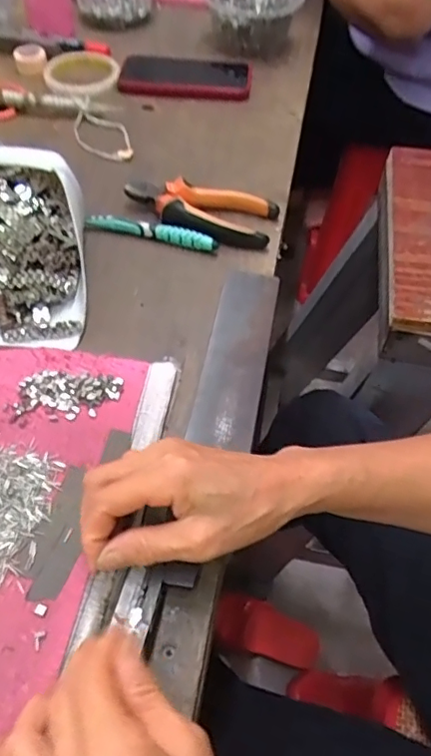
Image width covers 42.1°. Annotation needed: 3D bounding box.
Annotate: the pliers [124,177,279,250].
[{"bbox_3d":[-0.017,-0.167,0.556,0.148,0.024,0.073,14,55,8],"label":"pliers"}]

